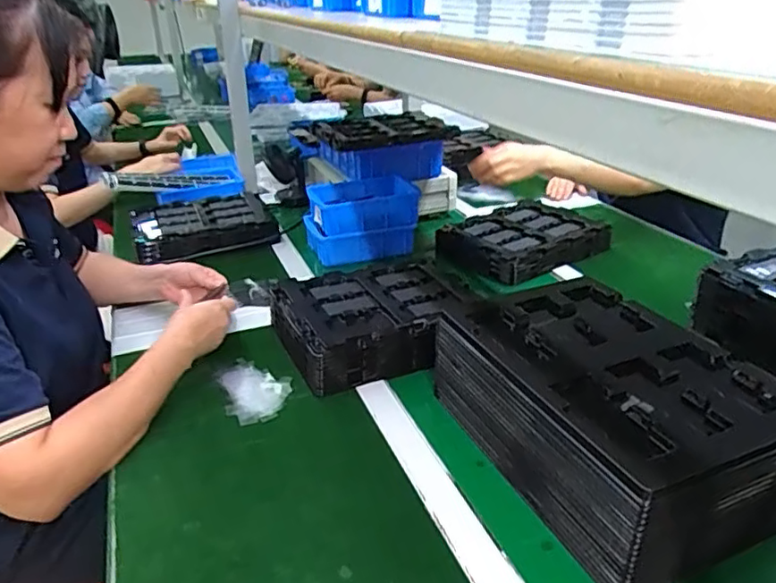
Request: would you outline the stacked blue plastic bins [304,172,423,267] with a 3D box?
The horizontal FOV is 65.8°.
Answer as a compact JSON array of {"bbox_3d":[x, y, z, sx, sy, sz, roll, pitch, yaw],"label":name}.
[{"bbox_3d":[-0.052,-0.145,1.190,0.218,0.124,0.149,-2,27,-3],"label":"stacked blue plastic bins"}]

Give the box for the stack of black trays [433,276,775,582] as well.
[{"bbox_3d":[0.234,0.123,0.650,0.231,0.130,0.325,-13,29,-22],"label":"stack of black trays"}]

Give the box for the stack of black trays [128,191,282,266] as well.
[{"bbox_3d":[-0.390,-0.138,1.271,0.276,0.057,0.209,-13,29,-22],"label":"stack of black trays"}]

